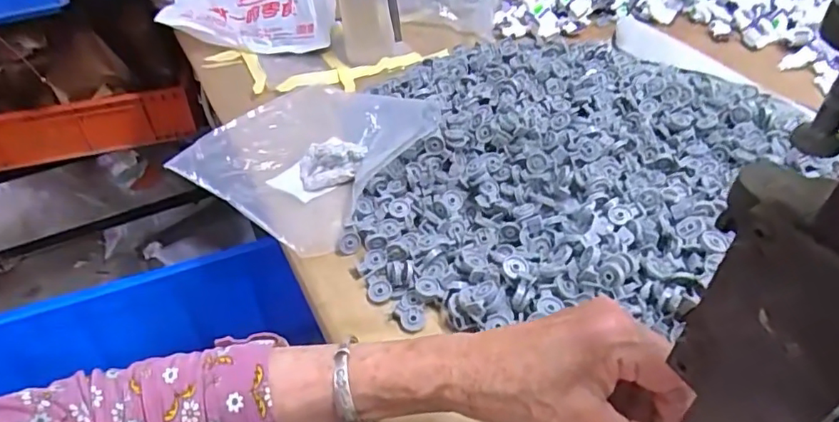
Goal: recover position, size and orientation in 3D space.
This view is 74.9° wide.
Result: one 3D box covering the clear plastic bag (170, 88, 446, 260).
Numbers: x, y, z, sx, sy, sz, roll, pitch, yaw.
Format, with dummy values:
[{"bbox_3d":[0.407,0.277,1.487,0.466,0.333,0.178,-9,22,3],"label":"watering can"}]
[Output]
[{"bbox_3d":[-0.113,-0.071,0.560,0.213,0.058,0.207,29,51,30],"label":"clear plastic bag"}]

